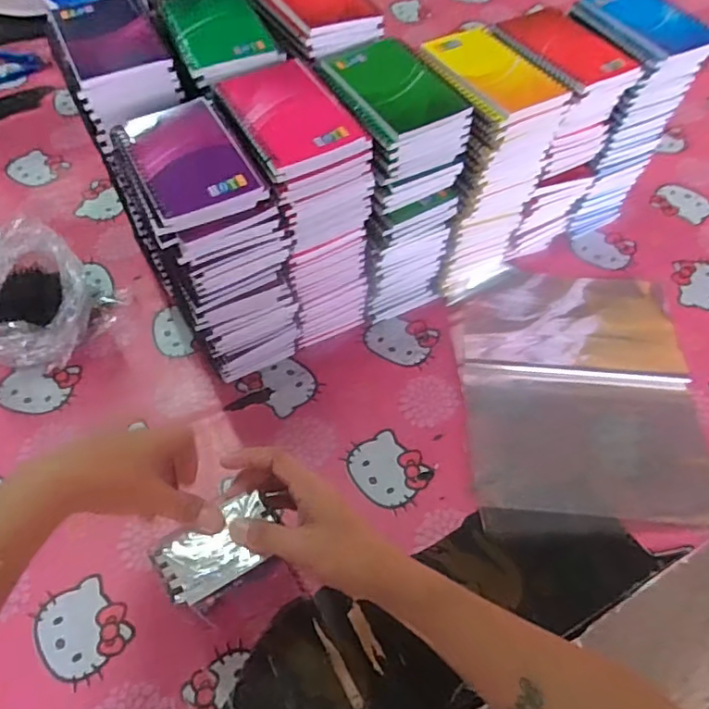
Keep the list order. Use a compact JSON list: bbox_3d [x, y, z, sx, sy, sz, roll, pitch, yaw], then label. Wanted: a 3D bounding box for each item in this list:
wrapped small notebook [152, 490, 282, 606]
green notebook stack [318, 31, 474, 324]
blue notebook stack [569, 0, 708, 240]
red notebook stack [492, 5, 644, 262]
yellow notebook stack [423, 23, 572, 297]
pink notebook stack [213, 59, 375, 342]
[{"bbox_3d":[-0.100,0.146,0.438,0.090,0.010,0.051,-28,62,-18],"label":"wrapped small notebook"},{"bbox_3d":[0.038,-0.174,0.645,0.106,0.273,0.141,-19,59,-13],"label":"green notebook stack"},{"bbox_3d":[0.304,-0.278,0.714,0.108,0.264,0.130,-16,58,-11],"label":"blue notebook stack"},{"bbox_3d":[0.214,-0.235,0.680,0.108,0.263,0.127,-20,59,-13],"label":"red notebook stack"},{"bbox_3d":[0.126,-0.195,0.653,0.102,0.271,0.130,-28,61,-18],"label":"yellow notebook stack"},{"bbox_3d":[-0.057,-0.138,0.609,0.099,0.272,0.139,-24,60,-16],"label":"pink notebook stack"}]

